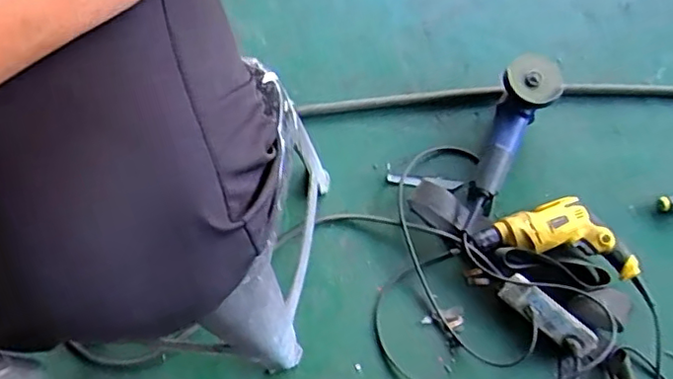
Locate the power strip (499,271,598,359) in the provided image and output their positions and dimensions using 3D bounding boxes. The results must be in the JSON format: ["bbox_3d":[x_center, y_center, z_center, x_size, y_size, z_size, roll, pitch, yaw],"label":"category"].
[{"bbox_3d":[0.360,0.216,1.027,0.177,0.040,0.057,38,75,10],"label":"power strip"}]

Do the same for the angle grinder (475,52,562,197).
[{"bbox_3d":[0.332,-0.121,1.130,0.103,0.085,0.308,23,73,5],"label":"angle grinder"}]

